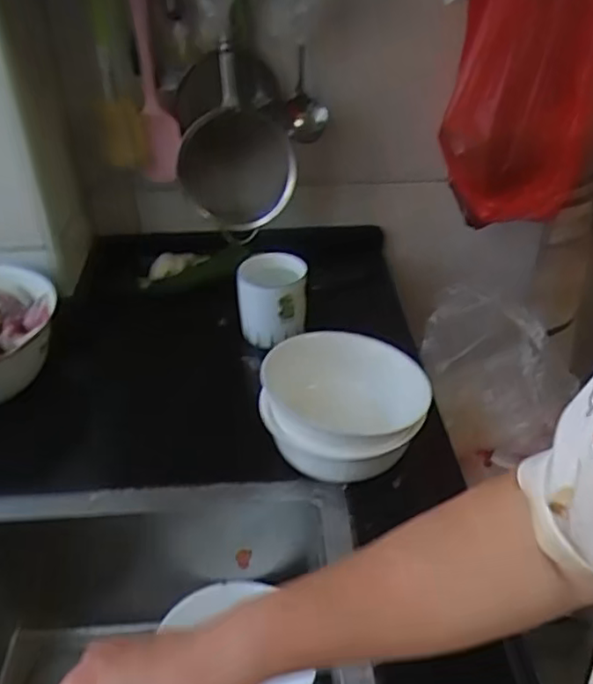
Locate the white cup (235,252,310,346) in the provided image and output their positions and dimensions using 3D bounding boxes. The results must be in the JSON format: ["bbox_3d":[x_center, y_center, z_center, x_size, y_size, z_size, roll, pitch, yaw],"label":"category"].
[{"bbox_3d":[-0.028,-0.051,0.749,0.079,0.085,0.069,3,37,5],"label":"white cup"}]

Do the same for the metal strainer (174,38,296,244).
[{"bbox_3d":[-0.076,-0.245,0.775,0.137,0.203,0.096,-1,36,0],"label":"metal strainer"}]

